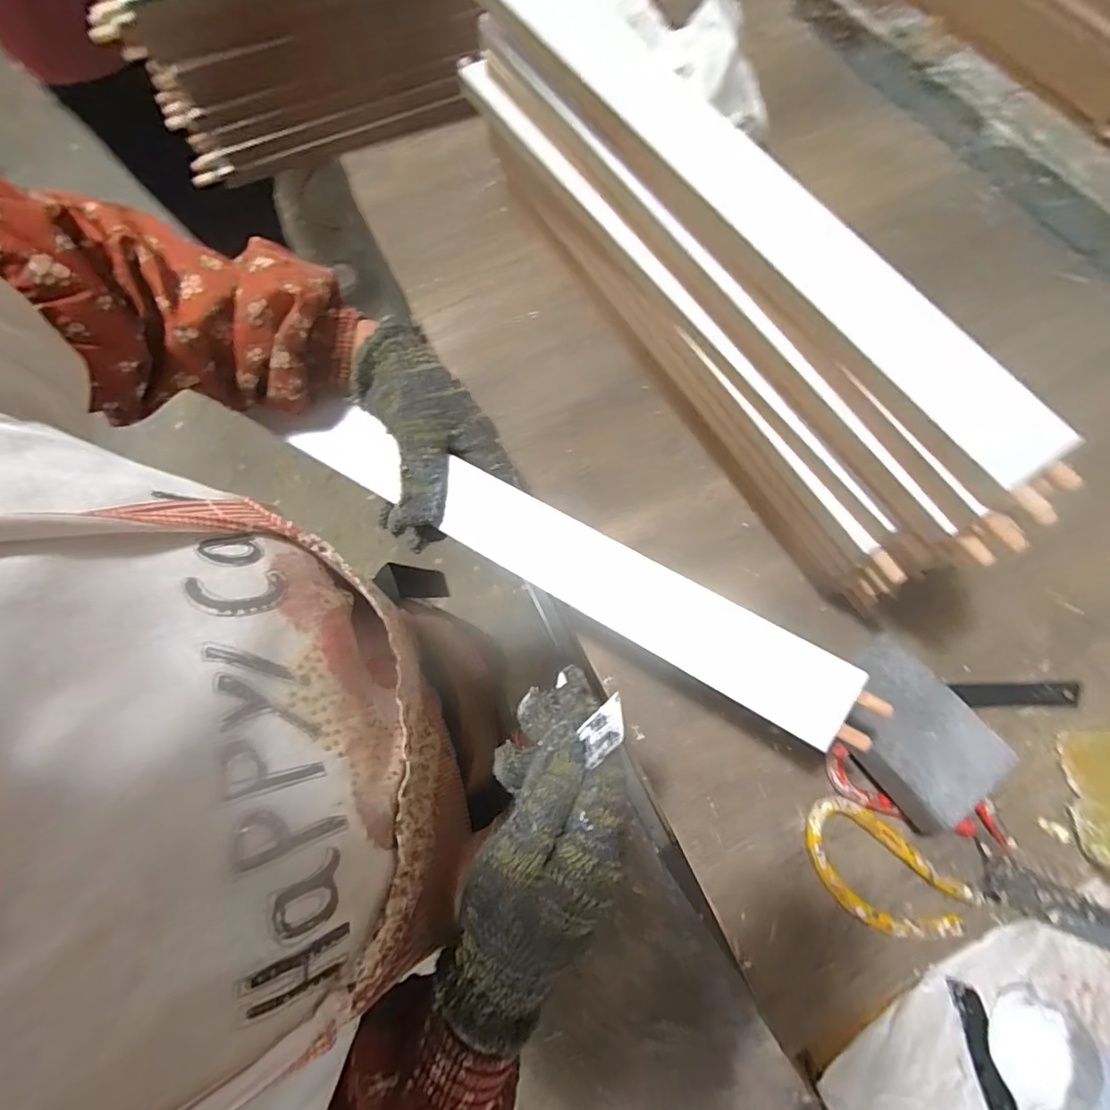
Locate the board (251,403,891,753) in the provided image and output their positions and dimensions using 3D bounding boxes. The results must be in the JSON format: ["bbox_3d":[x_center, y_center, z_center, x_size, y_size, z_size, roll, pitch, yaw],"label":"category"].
[{"bbox_3d":[-0.002,-0.001,0.314,0.373,0.009,0.045,29,93,15],"label":"board"}]

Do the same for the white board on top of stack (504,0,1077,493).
[{"bbox_3d":[0.097,-0.222,0.296,0.051,0.019,0.452,-30,74,-8],"label":"white board on top of stack"}]

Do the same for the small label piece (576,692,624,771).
[{"bbox_3d":[0.022,0.079,0.233,0.004,0.034,0.017,3,44,-40],"label":"small label piece"}]

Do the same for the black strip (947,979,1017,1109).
[{"bbox_3d":[0.255,0.306,0.301,0.015,0.011,0.096,-8,72,-1],"label":"black strip"}]

